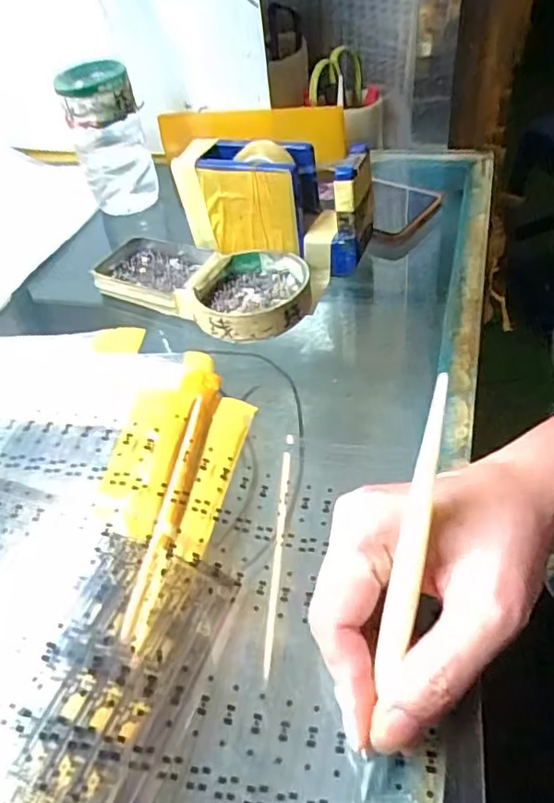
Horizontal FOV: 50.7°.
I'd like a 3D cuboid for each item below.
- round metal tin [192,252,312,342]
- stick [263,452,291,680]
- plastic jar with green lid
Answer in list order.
[{"bbox_3d":[-0.016,-0.076,0.411,0.079,0.023,0.079,-1,46,9],"label":"round metal tin"},{"bbox_3d":[0.001,0.070,0.275,0.004,0.004,0.111,-1,46,9],"label":"stick"},{"bbox_3d":[-0.148,-0.229,0.528,0.062,0.124,0.058,-18,45,-7],"label":"plastic jar with green lid"}]

